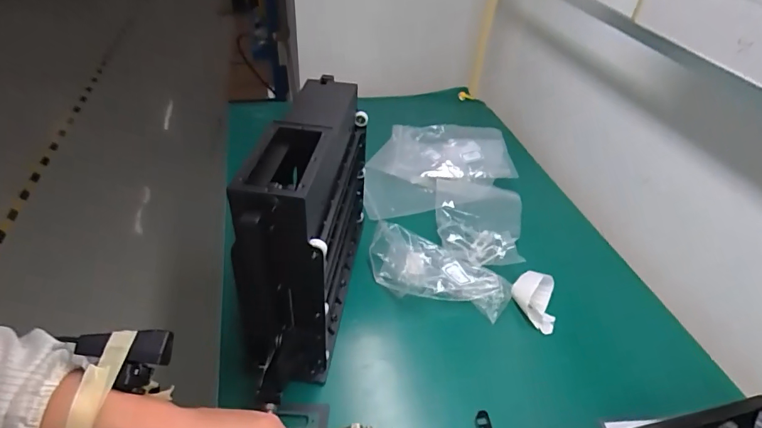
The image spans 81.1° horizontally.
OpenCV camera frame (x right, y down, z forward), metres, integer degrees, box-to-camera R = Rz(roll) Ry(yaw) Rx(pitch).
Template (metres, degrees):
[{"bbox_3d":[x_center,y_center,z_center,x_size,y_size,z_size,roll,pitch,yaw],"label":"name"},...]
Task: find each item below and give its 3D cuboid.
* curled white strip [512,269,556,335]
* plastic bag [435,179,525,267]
[{"bbox_3d":[0.242,0.134,0.702,0.069,0.033,0.096,9,40,6],"label":"curled white strip"},{"bbox_3d":[0.183,0.005,0.830,0.165,0.033,0.237,7,40,4],"label":"plastic bag"}]

